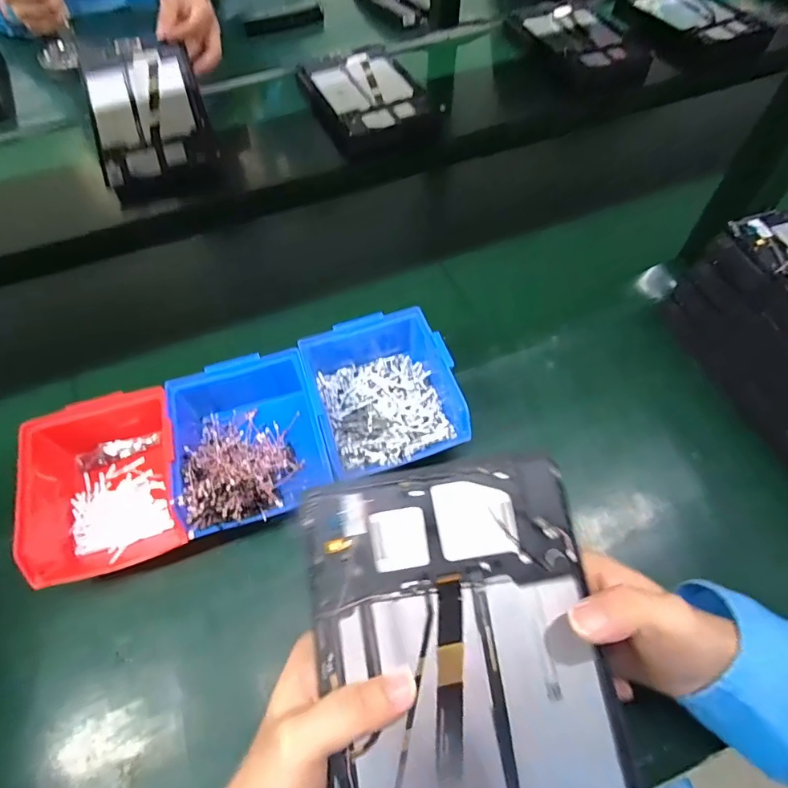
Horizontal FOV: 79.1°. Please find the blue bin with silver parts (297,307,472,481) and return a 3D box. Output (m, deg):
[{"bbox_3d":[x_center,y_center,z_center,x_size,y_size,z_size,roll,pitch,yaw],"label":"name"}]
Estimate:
[{"bbox_3d":[-0.012,-0.004,0.446,0.123,0.060,0.146,-16,60,-8],"label":"blue bin with silver parts"}]

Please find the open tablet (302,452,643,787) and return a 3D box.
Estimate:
[{"bbox_3d":[0.041,0.159,0.248,0.149,0.007,0.241,-8,75,-5],"label":"open tablet"}]

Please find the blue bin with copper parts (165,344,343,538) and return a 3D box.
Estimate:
[{"bbox_3d":[-0.127,0.044,0.430,0.122,0.068,0.149,-17,60,-9],"label":"blue bin with copper parts"}]

